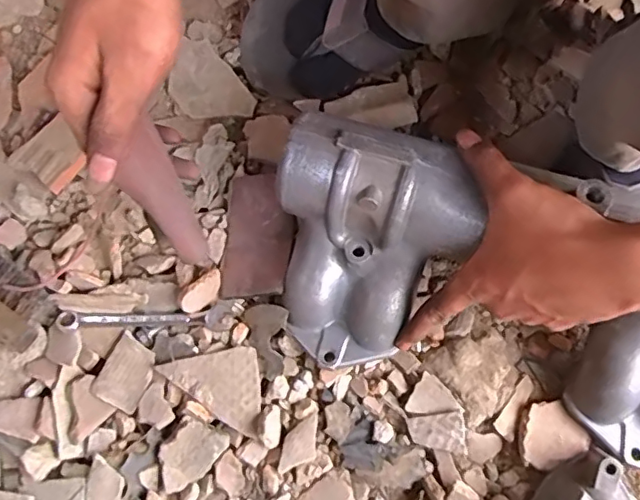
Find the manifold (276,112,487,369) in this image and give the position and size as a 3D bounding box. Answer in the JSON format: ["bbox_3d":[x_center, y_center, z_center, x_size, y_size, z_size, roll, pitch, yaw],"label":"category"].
[{"bbox_3d":[0.029,0.000,0.385,0.127,0.095,0.144,17,76,5],"label":"manifold"}]

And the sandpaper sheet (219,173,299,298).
[{"bbox_3d":[-0.048,-0.012,0.438,0.056,0.008,0.097,3,75,2],"label":"sandpaper sheet"}]

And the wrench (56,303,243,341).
[{"bbox_3d":[-0.129,0.053,0.419,0.131,0.013,0.022,-5,75,0],"label":"wrench"}]

